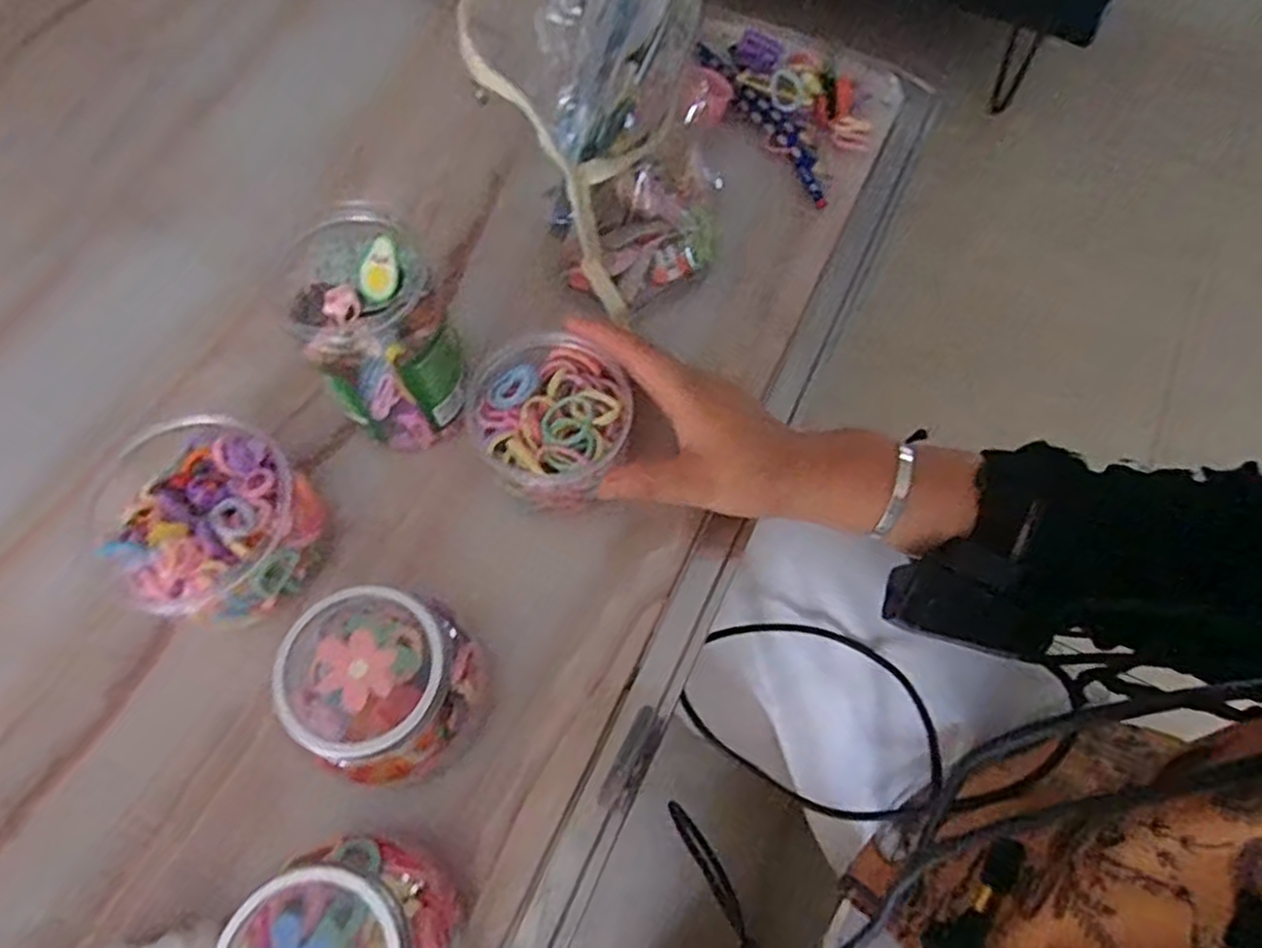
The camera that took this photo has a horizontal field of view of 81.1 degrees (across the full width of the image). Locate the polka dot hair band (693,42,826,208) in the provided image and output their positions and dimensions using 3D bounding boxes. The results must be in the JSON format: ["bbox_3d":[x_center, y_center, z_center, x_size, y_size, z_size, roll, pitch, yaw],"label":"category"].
[{"bbox_3d":[0.092,-0.246,0.512,0.027,0.014,0.151,-32,71,-14],"label":"polka dot hair band"}]

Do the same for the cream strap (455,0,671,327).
[{"bbox_3d":[-0.025,-0.159,0.372,0.101,0.200,0.051,-35,49,-15],"label":"cream strap"}]

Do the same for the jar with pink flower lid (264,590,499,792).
[{"bbox_3d":[-0.105,0.094,0.330,0.072,0.072,0.073,0,67,-1],"label":"jar with pink flower lid"}]

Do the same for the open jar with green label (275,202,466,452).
[{"bbox_3d":[-0.127,-0.069,0.374,0.065,0.105,0.070,0,67,-1],"label":"open jar with green label"}]

